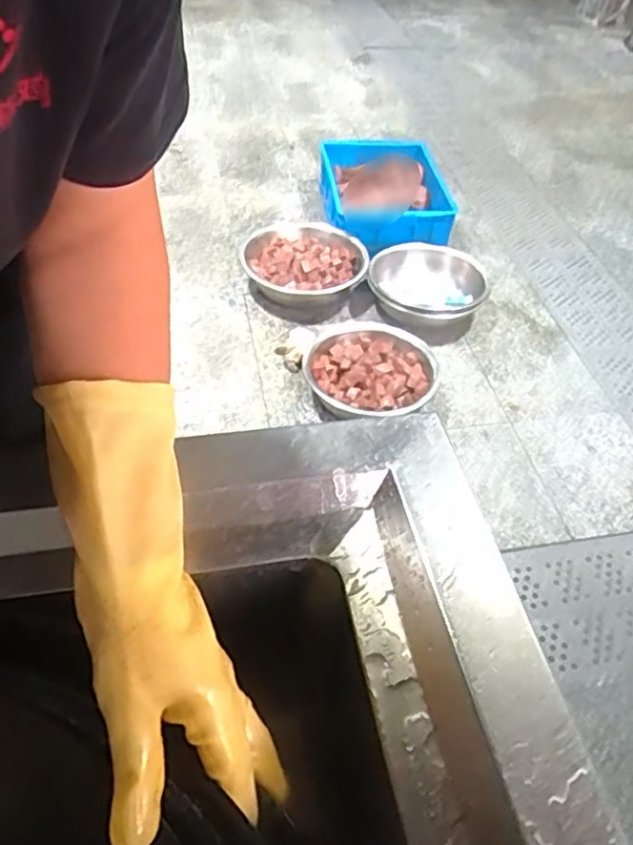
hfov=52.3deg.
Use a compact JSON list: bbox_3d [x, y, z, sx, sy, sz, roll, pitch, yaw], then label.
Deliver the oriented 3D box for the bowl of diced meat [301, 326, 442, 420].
[{"bbox_3d":[0.134,-0.131,1.663,0.324,0.097,0.377,-19,52,-20],"label":"bowl of diced meat"}]

